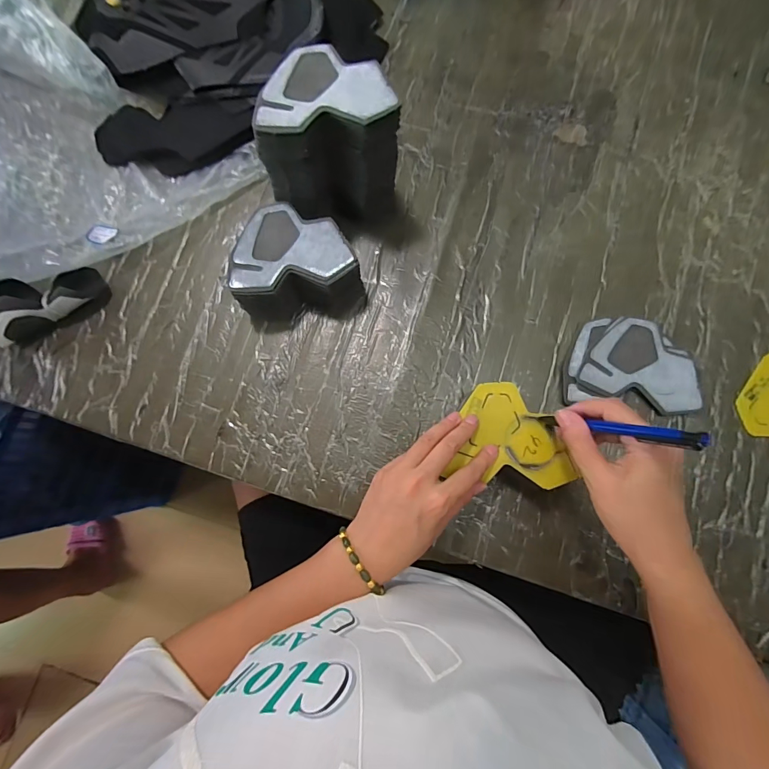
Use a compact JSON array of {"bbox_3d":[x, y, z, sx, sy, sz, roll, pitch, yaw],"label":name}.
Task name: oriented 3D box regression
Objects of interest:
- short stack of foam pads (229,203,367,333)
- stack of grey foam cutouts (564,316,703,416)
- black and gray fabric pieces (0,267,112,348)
[{"bbox_3d":[-0.093,-0.127,0.421,0.126,0.060,0.108,-13,80,-1],"label":"short stack of foam pads"},{"bbox_3d":[0.263,-0.023,0.421,0.134,0.014,0.097,7,80,3],"label":"stack of grey foam cutouts"},{"bbox_3d":[-0.370,-0.089,0.427,0.118,0.044,0.062,-22,80,-2],"label":"black and gray fabric pieces"}]

